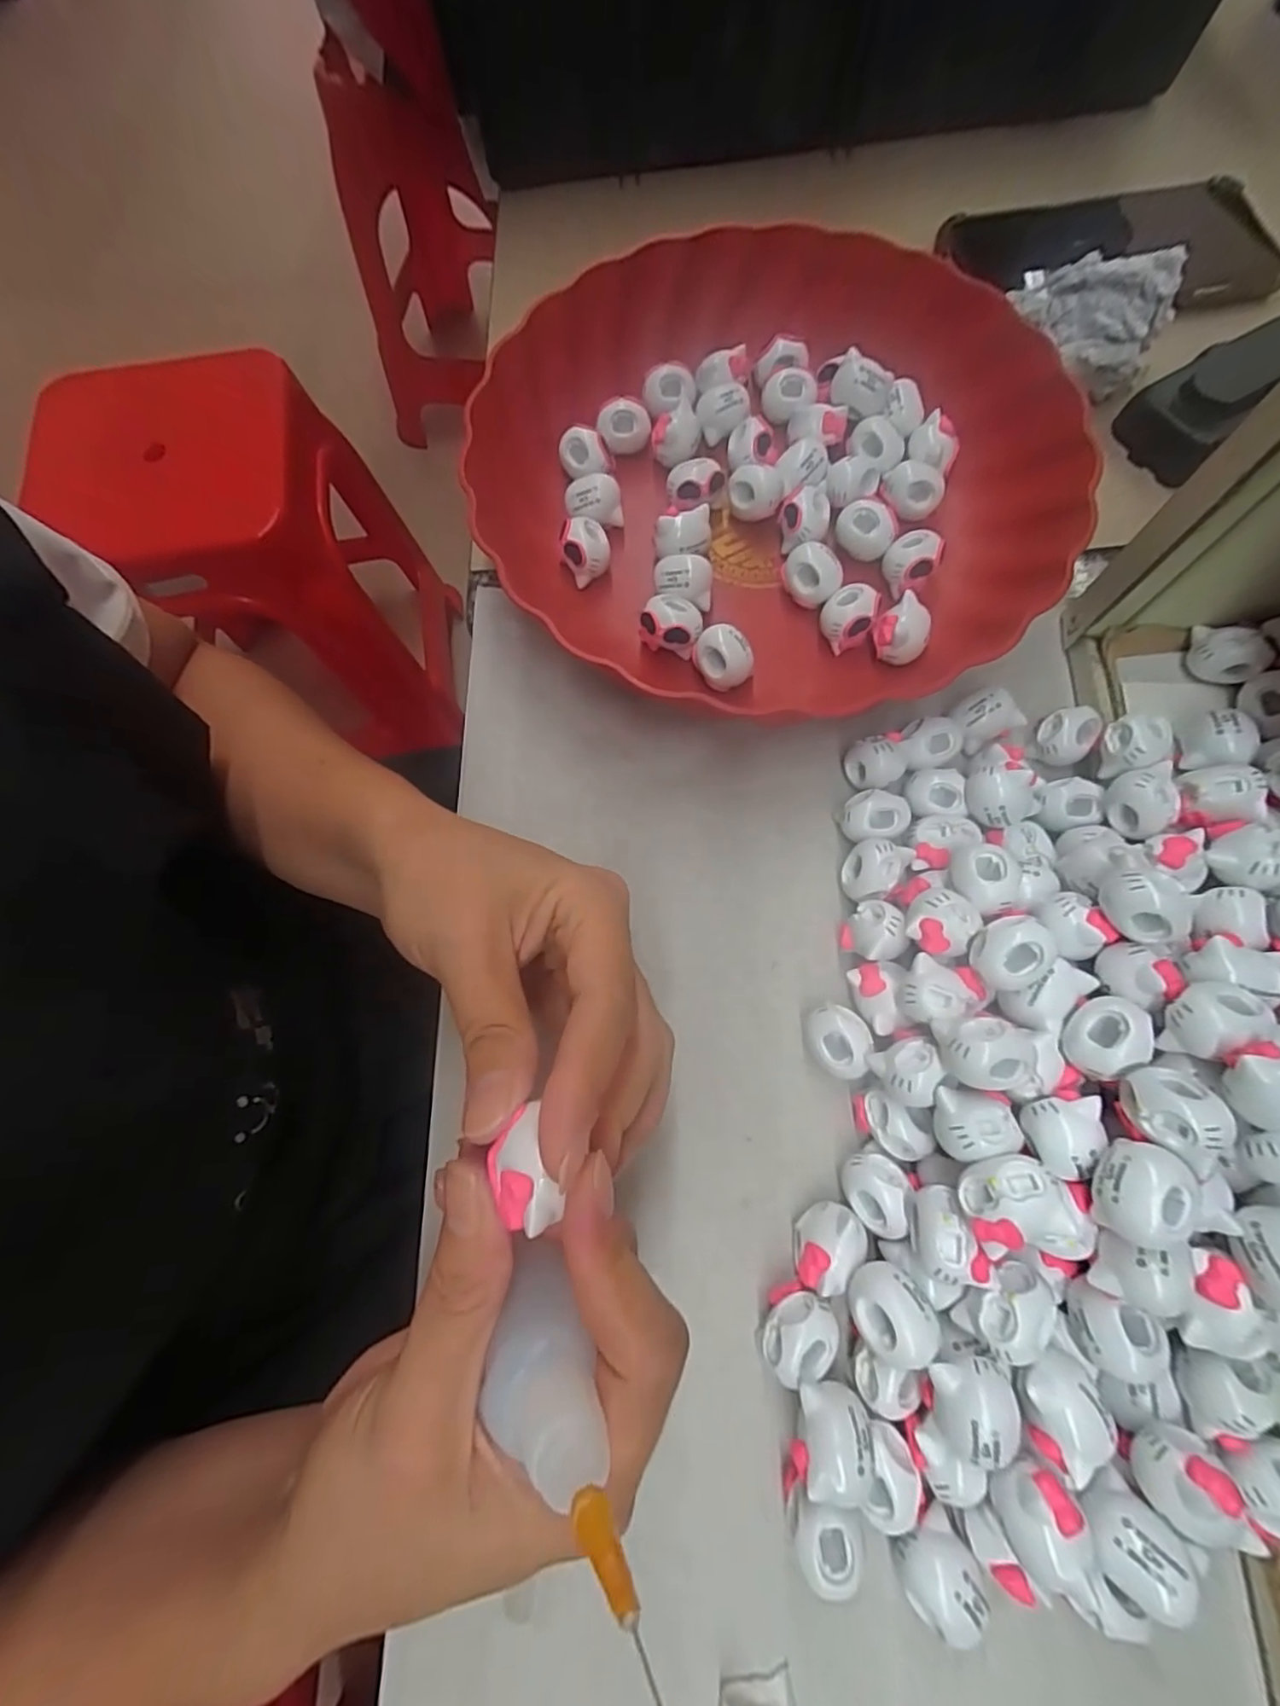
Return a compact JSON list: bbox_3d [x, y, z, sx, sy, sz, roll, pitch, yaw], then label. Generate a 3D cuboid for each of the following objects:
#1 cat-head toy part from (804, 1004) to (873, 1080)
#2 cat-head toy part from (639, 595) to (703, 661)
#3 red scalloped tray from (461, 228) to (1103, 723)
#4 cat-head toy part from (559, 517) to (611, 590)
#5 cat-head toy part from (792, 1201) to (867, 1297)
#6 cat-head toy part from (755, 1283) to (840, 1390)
[{"bbox_3d":[0.070,0.067,0.220,0.020,0.018,0.025,-19,73,-7],"label":"cat-head toy part"},{"bbox_3d":[0.013,-0.097,0.267,0.025,0.023,0.019,8,71,2],"label":"cat-head toy part"},{"bbox_3d":[0.061,-0.170,0.274,0.232,0.061,0.216,31,74,9],"label":"red scalloped tray"},{"bbox_3d":[-0.024,-0.133,0.278,0.021,0.026,0.020,-3,71,-2],"label":"cat-head toy part"},{"bbox_3d":[0.060,0.126,0.201,0.017,0.022,0.026,37,75,11],"label":"cat-head toy part"},{"bbox_3d":[0.049,0.150,0.196,0.021,0.020,0.023,0,71,-1],"label":"cat-head toy part"}]

